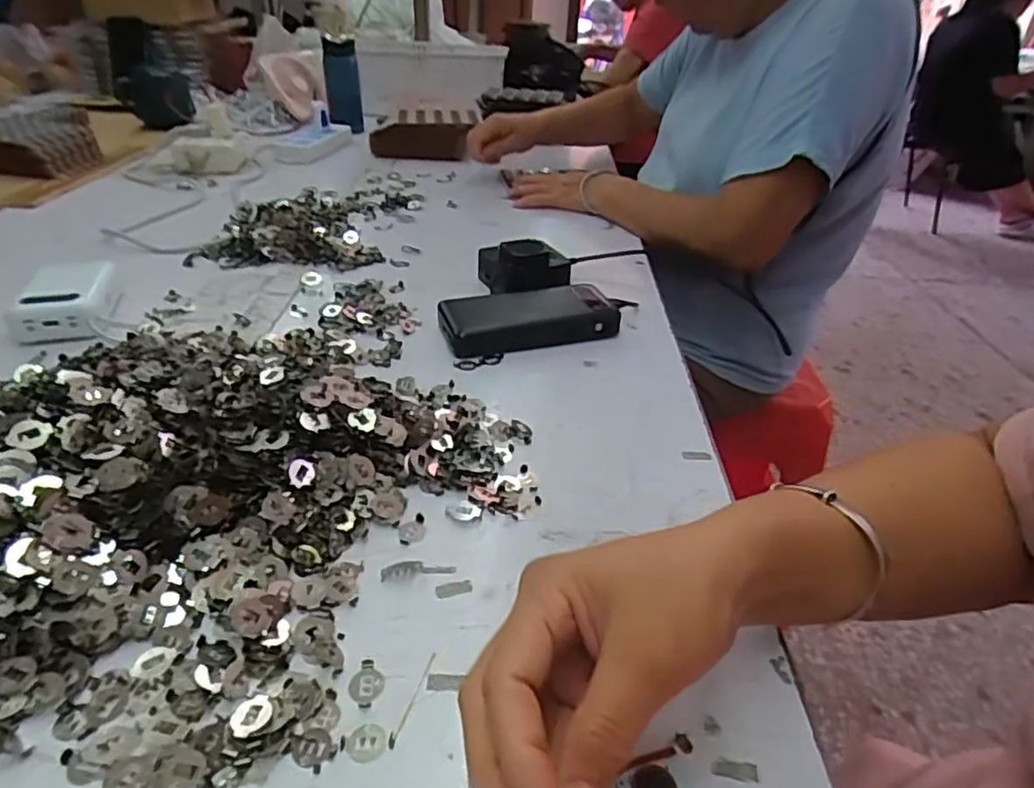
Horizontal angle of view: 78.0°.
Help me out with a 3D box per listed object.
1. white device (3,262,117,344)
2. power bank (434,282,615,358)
[{"bbox_3d":[-0.404,-0.084,0.570,0.070,0.033,0.113,-9,36,-17],"label":"white device"},{"bbox_3d":[0.013,-0.069,0.578,0.162,0.025,0.072,-10,36,-17],"label":"power bank"}]

